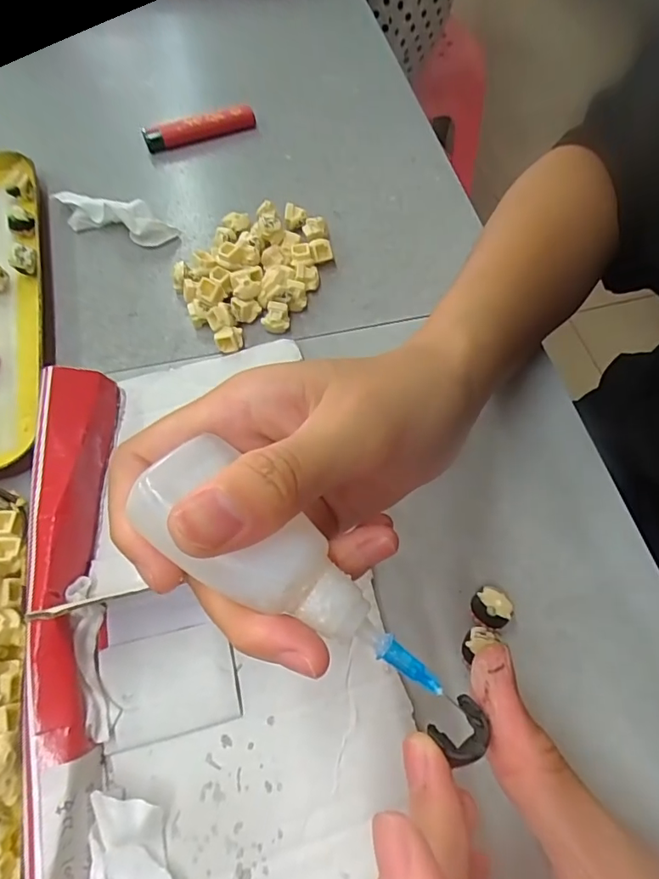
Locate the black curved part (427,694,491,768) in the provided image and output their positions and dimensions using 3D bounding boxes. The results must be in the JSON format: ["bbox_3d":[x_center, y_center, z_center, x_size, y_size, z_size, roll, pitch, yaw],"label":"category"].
[{"bbox_3d":[0.033,0.074,0.129,0.014,0.006,0.012,-32,68,-19],"label":"black curved part"}]

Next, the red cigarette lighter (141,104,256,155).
[{"bbox_3d":[-0.092,-0.221,0.364,0.078,0.016,0.016,-17,64,-9],"label":"red cigarette lighter"}]

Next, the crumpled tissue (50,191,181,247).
[{"bbox_3d":[-0.133,-0.141,0.314,0.078,0.023,0.025,15,64,7],"label":"crumpled tissue"}]

